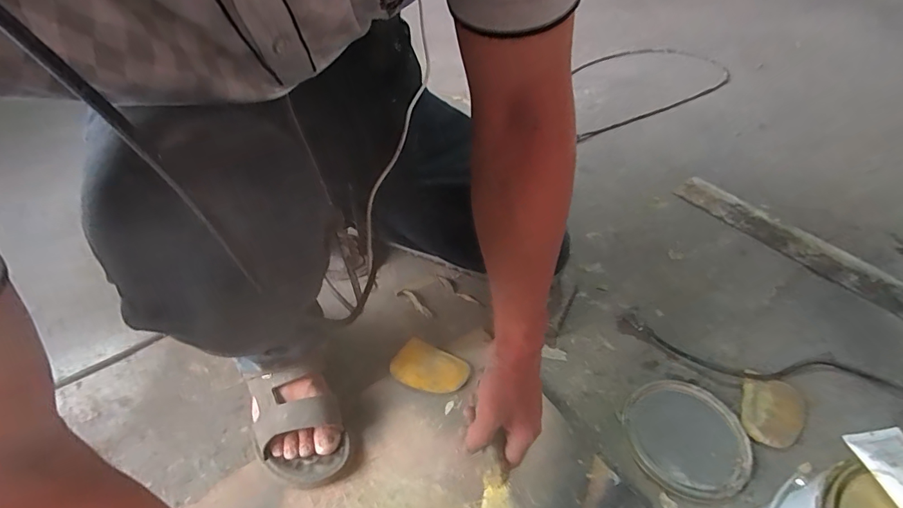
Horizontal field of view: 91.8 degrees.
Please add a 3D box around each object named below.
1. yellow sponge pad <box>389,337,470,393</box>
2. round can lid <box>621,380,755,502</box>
[{"bbox_3d":[-0.030,0.155,0.588,0.099,0.019,0.066,23,50,21],"label":"yellow sponge pad"},{"bbox_3d":[0.284,0.220,0.530,0.136,0.007,0.136,0,45,0],"label":"round can lid"}]

